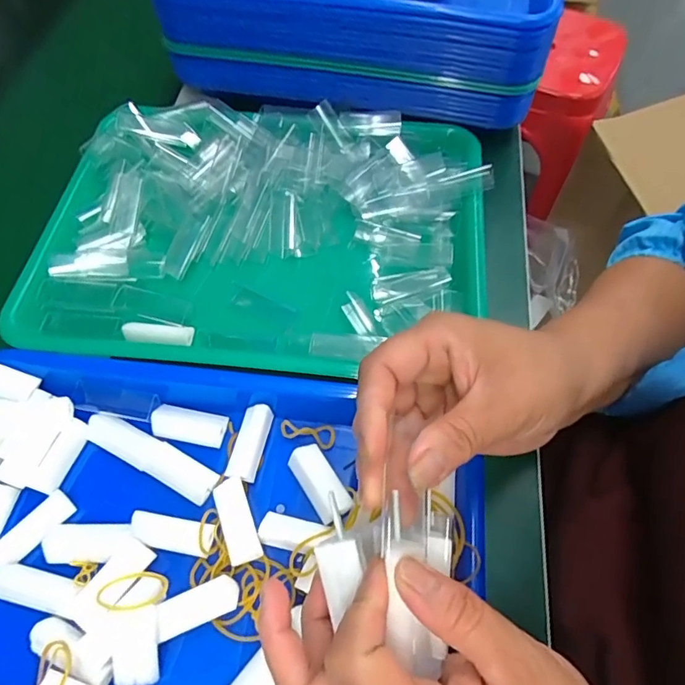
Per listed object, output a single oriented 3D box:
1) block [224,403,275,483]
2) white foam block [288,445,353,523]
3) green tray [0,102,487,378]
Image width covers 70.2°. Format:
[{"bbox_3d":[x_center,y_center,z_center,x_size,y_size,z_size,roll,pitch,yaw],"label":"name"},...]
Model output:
[{"bbox_3d":[-0.059,0.062,0.306,0.020,0.011,0.047,11,62,7],"label":"block"},{"bbox_3d":[-0.014,0.083,0.292,0.020,0.011,0.045,-31,65,-15],"label":"white foam block"},{"bbox_3d":[-0.060,-0.089,0.378,0.324,0.033,0.236,5,61,4],"label":"green tray"}]

